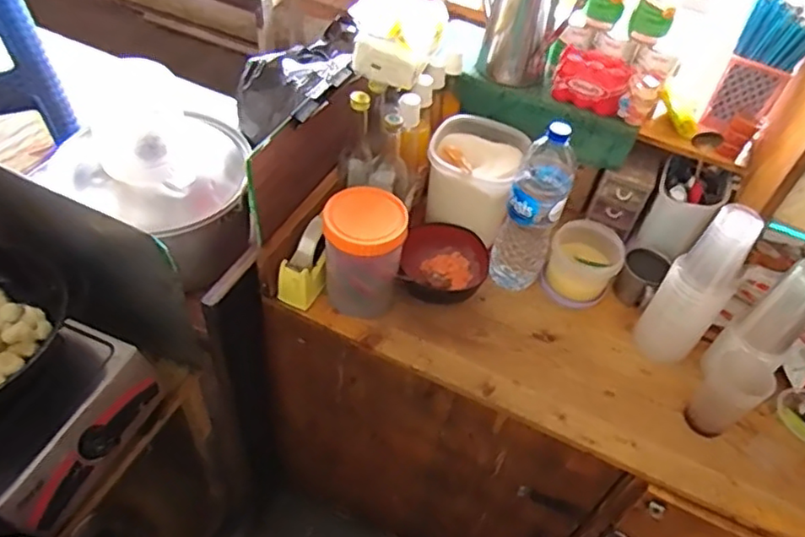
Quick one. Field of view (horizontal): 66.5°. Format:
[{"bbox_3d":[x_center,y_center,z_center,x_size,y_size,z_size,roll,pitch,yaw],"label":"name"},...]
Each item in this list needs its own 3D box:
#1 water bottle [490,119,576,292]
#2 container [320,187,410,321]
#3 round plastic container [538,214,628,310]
[{"bbox_3d":[0.208,-0.088,0.985,0.089,0.307,0.074,19,50,10],"label":"water bottle"},{"bbox_3d":[-0.060,-0.023,0.971,0.126,0.177,0.117,4,50,-3],"label":"container"},{"bbox_3d":[0.312,-0.009,1.062,0.114,0.102,0.113,3,50,-4],"label":"round plastic container"}]

